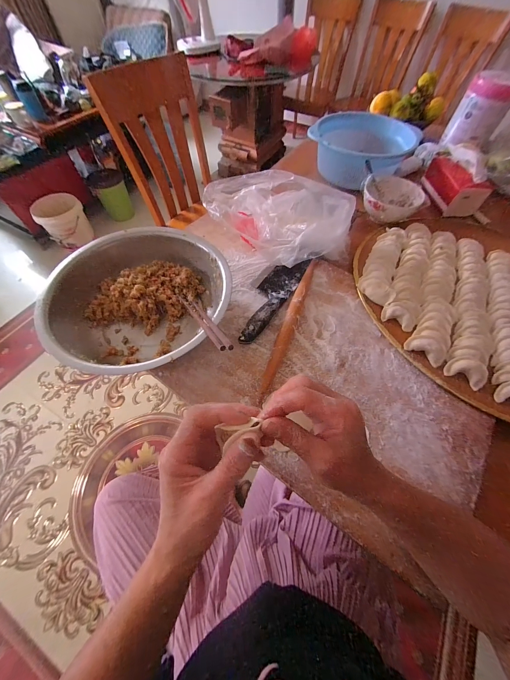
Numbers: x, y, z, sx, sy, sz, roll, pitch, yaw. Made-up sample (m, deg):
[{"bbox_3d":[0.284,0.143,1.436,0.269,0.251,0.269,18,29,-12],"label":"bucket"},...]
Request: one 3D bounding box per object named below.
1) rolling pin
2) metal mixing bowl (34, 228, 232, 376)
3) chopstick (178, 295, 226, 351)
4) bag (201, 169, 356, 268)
[{"bbox_3d":[0.065,-0.037,0.432,0.021,0.026,0.306,20,62,10],"label":"rolling pin"},{"bbox_3d":[-0.180,-0.061,0.408,0.271,0.081,0.269,0,60,-1],"label":"metal mixing bowl"},{"bbox_3d":[-0.083,-0.031,0.354,0.008,0.006,0.184,-29,39,-16],"label":"chopstick"},{"bbox_3d":[0.048,-0.260,0.507,0.284,0.100,0.192,33,65,16],"label":"bag"}]

